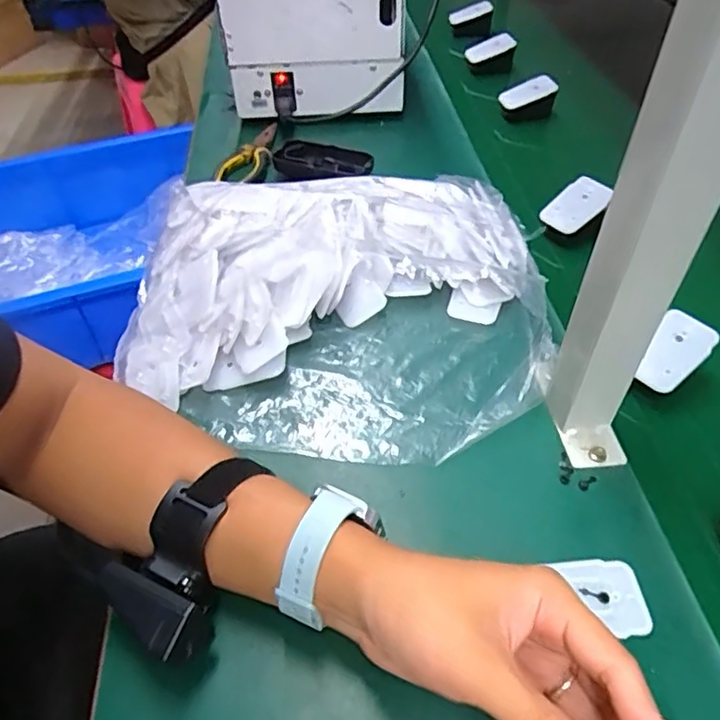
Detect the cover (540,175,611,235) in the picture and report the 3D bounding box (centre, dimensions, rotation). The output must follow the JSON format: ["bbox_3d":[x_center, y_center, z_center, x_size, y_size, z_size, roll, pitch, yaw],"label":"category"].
[{"bbox_3d":[0.217,-0.154,0.600,0.068,0.009,0.047,-44,60,-6],"label":"cover"}]

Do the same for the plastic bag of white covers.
[{"bbox_3d":[-0.018,-0.060,0.507,0.350,0.069,0.304,-2,46,-2],"label":"plastic bag of white covers"}]

